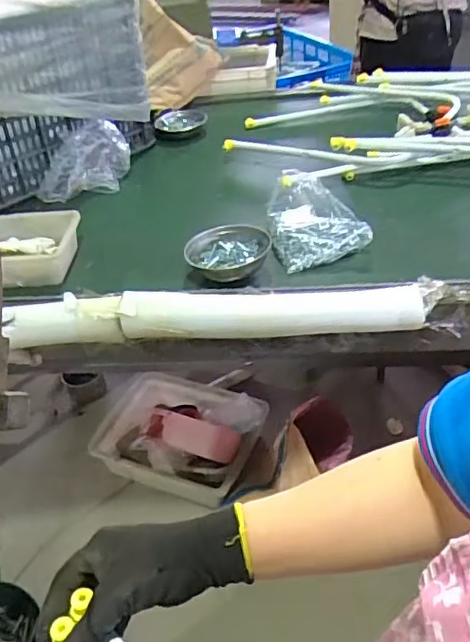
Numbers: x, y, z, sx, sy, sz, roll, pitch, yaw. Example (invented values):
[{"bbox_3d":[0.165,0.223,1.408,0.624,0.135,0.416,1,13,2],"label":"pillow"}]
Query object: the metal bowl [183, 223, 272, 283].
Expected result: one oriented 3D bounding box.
[{"bbox_3d":[-0.008,-0.119,0.997,0.144,0.046,0.143,-5,38,4],"label":"metal bowl"}]

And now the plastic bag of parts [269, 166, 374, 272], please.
[{"bbox_3d":[0.123,-0.204,1.097,0.166,0.057,0.293,-17,39,-12],"label":"plastic bag of parts"}]

